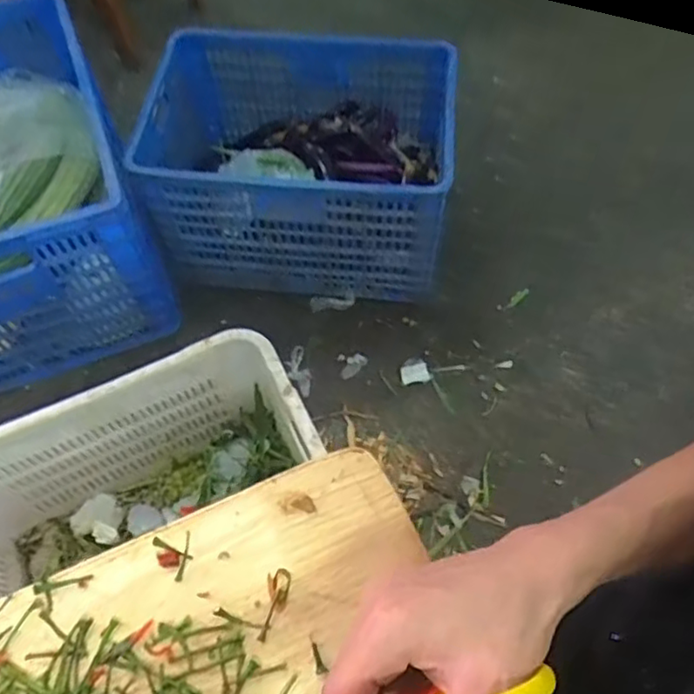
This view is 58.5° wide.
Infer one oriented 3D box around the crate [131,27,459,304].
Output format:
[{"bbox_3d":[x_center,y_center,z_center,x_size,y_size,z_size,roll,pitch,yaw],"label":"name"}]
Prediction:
[{"bbox_3d":[-0.093,-0.423,1.373,0.602,0.318,0.476,4,61,4],"label":"crate"}]

